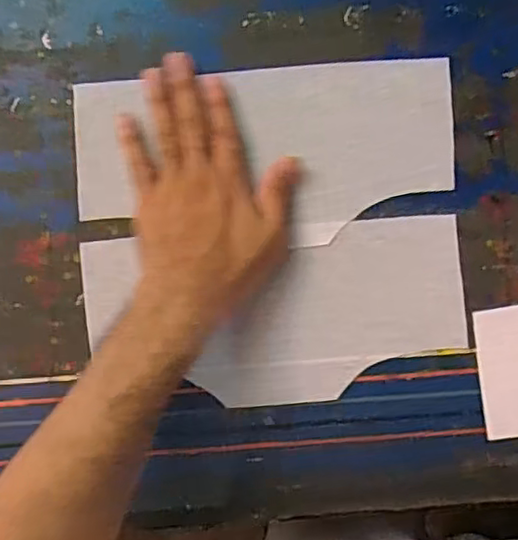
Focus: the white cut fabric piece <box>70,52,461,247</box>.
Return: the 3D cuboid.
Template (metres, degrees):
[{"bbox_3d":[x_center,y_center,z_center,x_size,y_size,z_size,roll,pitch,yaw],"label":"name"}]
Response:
[{"bbox_3d":[0.005,-0.085,0.475,0.281,0.010,0.129,-4,92,0],"label":"white cut fabric piece"}]

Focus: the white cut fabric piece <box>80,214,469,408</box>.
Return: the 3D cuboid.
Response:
[{"bbox_3d":[0.014,0.035,0.482,0.283,0.008,0.132,-6,92,-1],"label":"white cut fabric piece"}]

